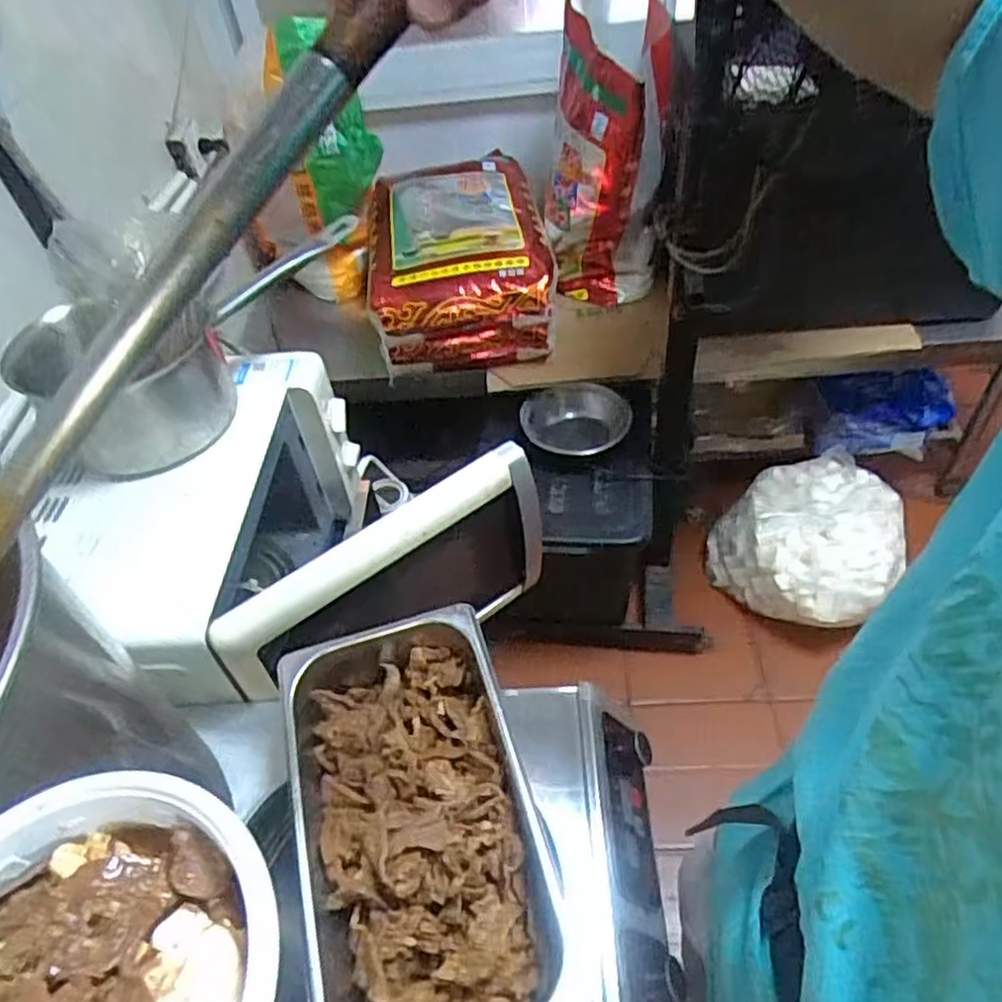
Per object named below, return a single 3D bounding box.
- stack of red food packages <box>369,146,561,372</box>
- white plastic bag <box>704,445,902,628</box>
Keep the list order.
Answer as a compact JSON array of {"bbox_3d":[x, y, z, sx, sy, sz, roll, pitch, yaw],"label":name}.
[{"bbox_3d":[-0.098,-0.558,1.699,0.401,0.192,0.602,-8,47,0],"label":"stack of red food packages"},{"bbox_3d":[0.706,0.088,1.680,0.389,0.206,0.384,-39,54,-25],"label":"white plastic bag"}]

